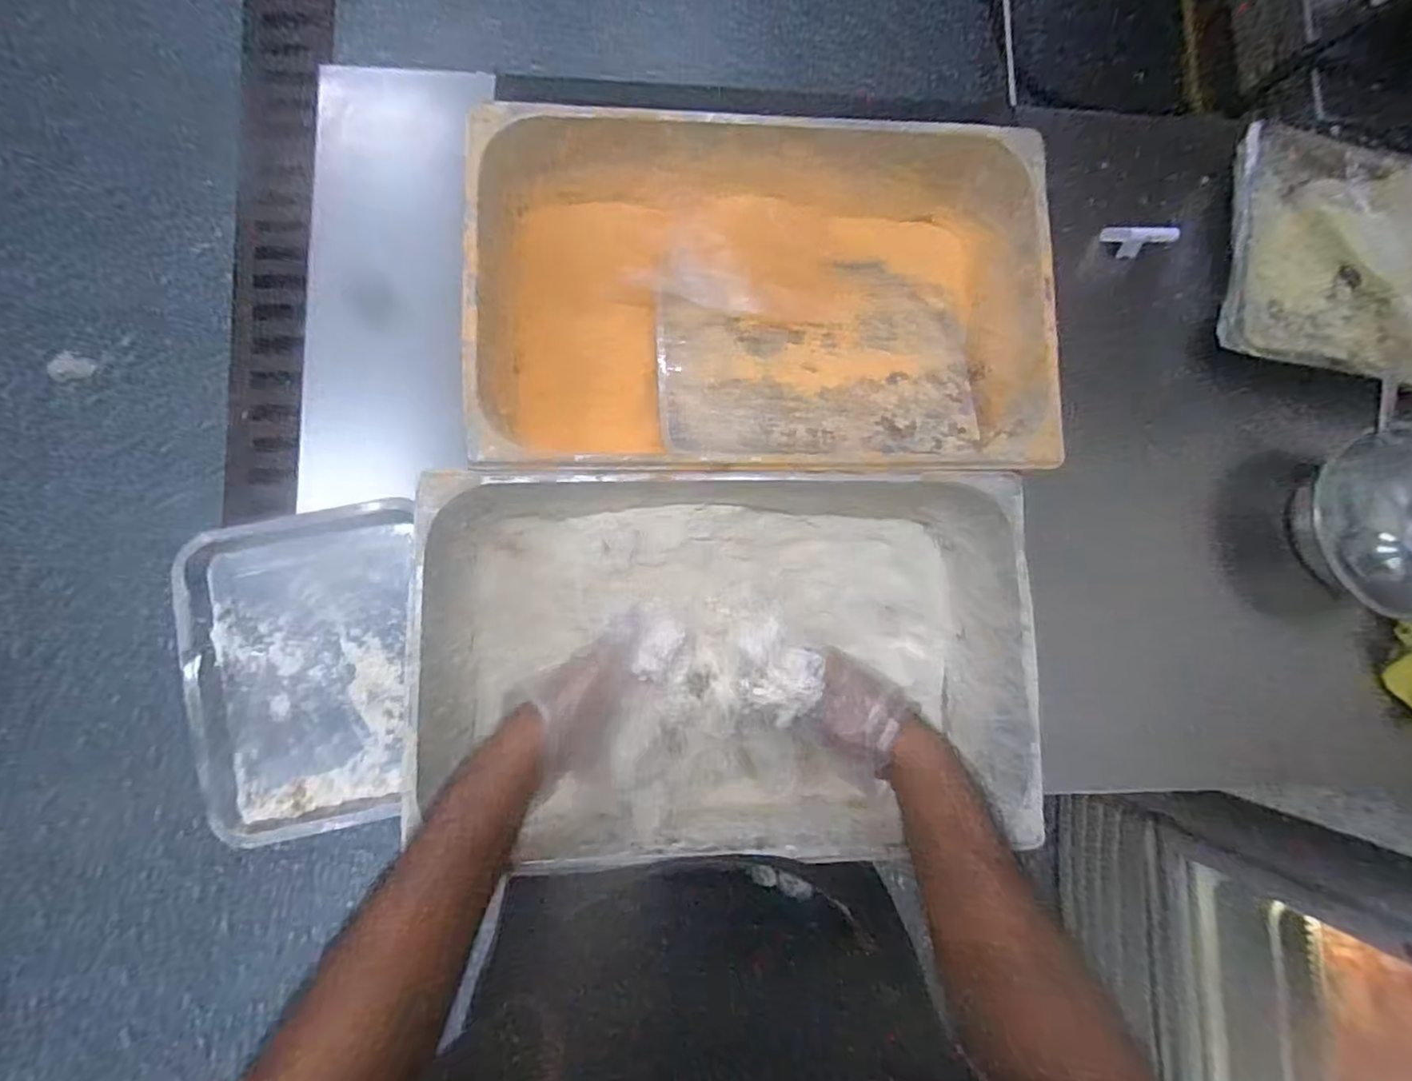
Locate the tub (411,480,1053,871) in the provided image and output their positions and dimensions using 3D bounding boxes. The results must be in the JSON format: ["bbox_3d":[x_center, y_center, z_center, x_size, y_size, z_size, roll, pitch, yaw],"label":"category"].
[{"bbox_3d":[0.018,0.105,0.598,0.516,0.179,0.311,0,85,-5],"label":"tub"}]

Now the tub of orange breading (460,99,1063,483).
[{"bbox_3d":[0.053,-0.229,0.635,0.526,0.158,0.354,0,85,-5],"label":"tub of orange breading"}]

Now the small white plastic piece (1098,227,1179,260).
[{"bbox_3d":[0.507,-0.350,0.739,0.011,0.085,0.043,-49,123,-7],"label":"small white plastic piece"}]

